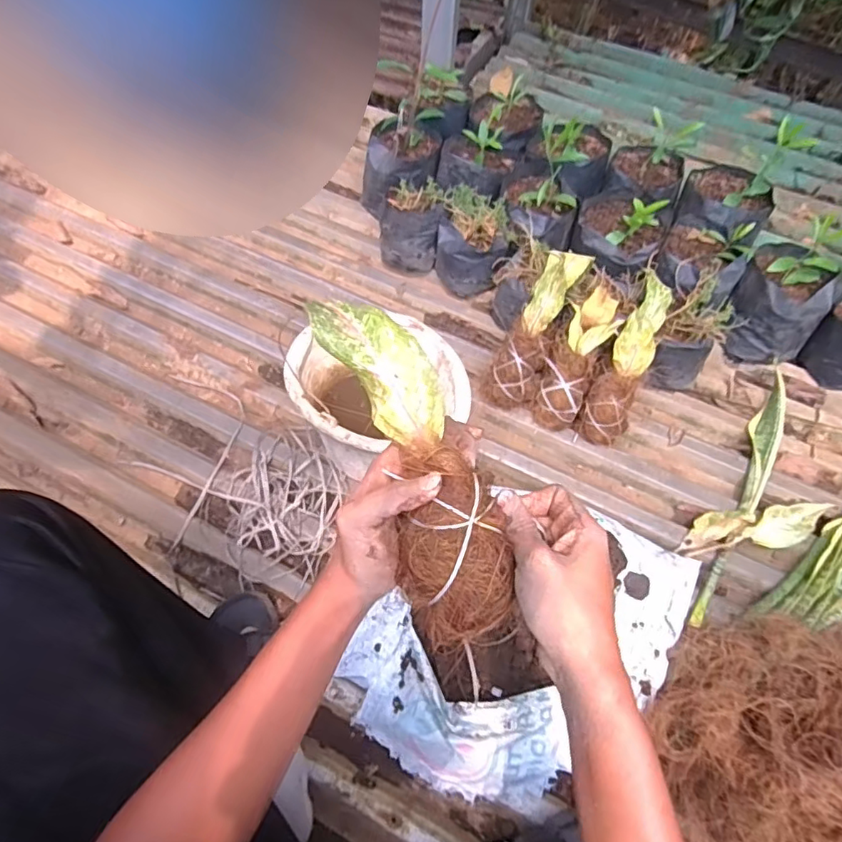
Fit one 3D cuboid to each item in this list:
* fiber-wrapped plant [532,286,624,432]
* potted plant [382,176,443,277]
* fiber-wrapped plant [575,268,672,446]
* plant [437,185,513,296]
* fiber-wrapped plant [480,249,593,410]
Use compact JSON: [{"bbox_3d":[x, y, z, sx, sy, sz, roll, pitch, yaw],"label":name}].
[{"bbox_3d":[0.248,-0.103,0.904,0.081,0.071,0.243,23,94,10],"label":"fiber-wrapped plant"},{"bbox_3d":[-0.020,-0.367,1.097,0.113,0.153,0.098,9,60,1],"label":"potted plant"},{"bbox_3d":[0.334,-0.106,0.900,0.078,0.063,0.298,24,87,10],"label":"fiber-wrapped plant"},{"bbox_3d":[0.096,-0.328,1.069,0.129,0.145,0.135,9,62,2],"label":"plant"},{"bbox_3d":[0.185,-0.146,0.911,0.084,0.063,0.270,27,104,12],"label":"fiber-wrapped plant"}]

